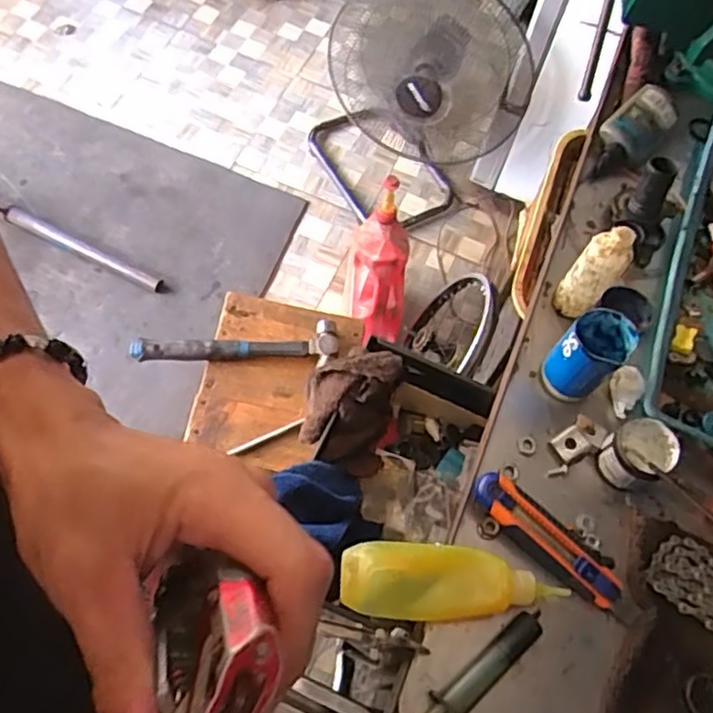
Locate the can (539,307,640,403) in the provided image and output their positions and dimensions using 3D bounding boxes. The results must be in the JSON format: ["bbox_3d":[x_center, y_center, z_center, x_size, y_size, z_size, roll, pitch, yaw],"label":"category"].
[{"bbox_3d":[0.211,0.000,0.605,0.060,0.082,0.054,-37,71,-20],"label":"can"}]

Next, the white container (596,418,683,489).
[{"bbox_3d":[0.248,0.085,0.581,0.059,0.044,0.055,2,62,-3],"label":"white container"}]

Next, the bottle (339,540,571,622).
[{"bbox_3d":[0.078,0.181,0.527,0.183,0.037,0.059,4,62,-2],"label":"bottle"}]

